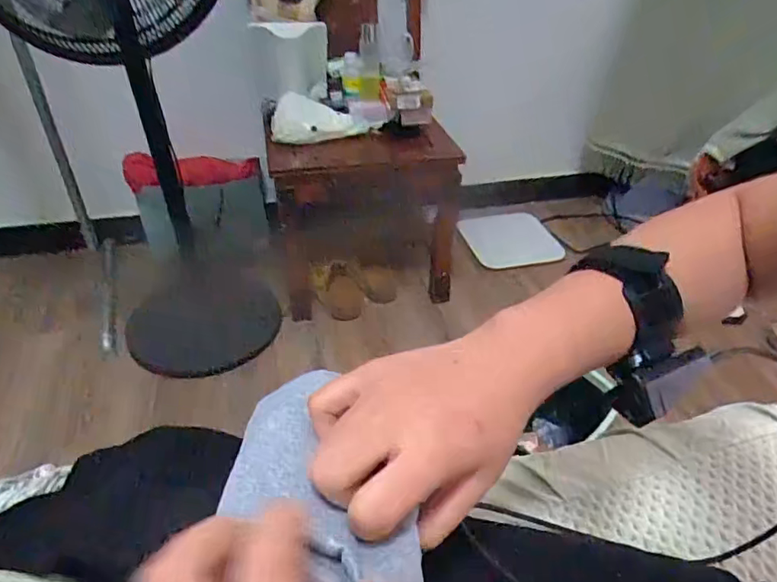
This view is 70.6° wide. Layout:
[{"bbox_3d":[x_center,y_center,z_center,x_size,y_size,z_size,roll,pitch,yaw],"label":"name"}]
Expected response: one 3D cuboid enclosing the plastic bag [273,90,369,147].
[{"bbox_3d":[-0.165,-0.408,1.293,0.222,0.103,0.054,-13,40,-18],"label":"plastic bag"}]

